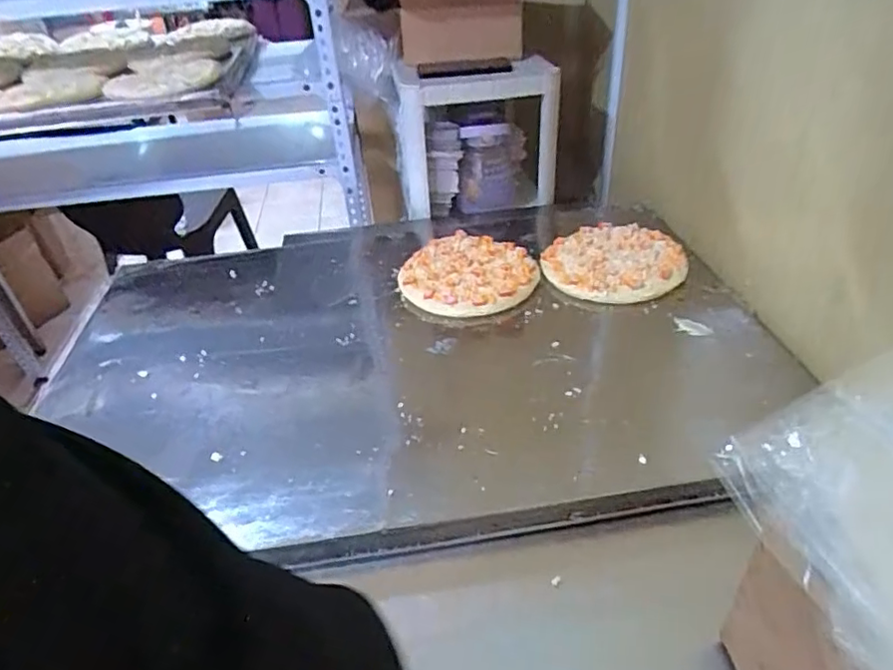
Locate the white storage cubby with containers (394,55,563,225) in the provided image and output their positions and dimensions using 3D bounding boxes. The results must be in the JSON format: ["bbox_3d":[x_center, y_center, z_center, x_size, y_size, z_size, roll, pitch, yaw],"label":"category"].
[{"bbox_3d":[0.056,-0.359,1.135,0.306,0.276,0.170,-3,37,4],"label":"white storage cubby with containers"}]

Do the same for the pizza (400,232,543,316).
[{"bbox_3d":[0.035,-0.090,0.895,0.195,0.040,0.183,-4,36,3],"label":"pizza"}]

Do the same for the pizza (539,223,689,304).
[{"bbox_3d":[0.245,-0.106,0.887,0.195,0.037,0.171,9,38,19],"label":"pizza"}]

